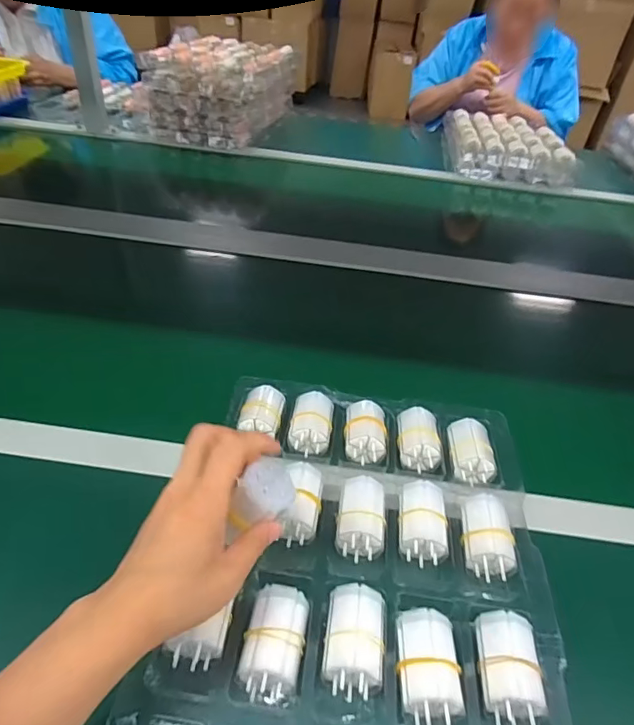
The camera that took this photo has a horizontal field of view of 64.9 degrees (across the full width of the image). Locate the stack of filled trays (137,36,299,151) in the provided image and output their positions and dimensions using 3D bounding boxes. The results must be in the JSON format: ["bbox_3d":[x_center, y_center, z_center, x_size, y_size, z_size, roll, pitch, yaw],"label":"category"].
[{"bbox_3d":[-0.218,-0.654,1.201,0.258,0.166,0.312,12,40,7],"label":"stack of filled trays"}]

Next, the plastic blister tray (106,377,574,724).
[{"bbox_3d":[0.032,0.162,0.370,0.272,0.035,0.387,8,39,2],"label":"plastic blister tray"}]

